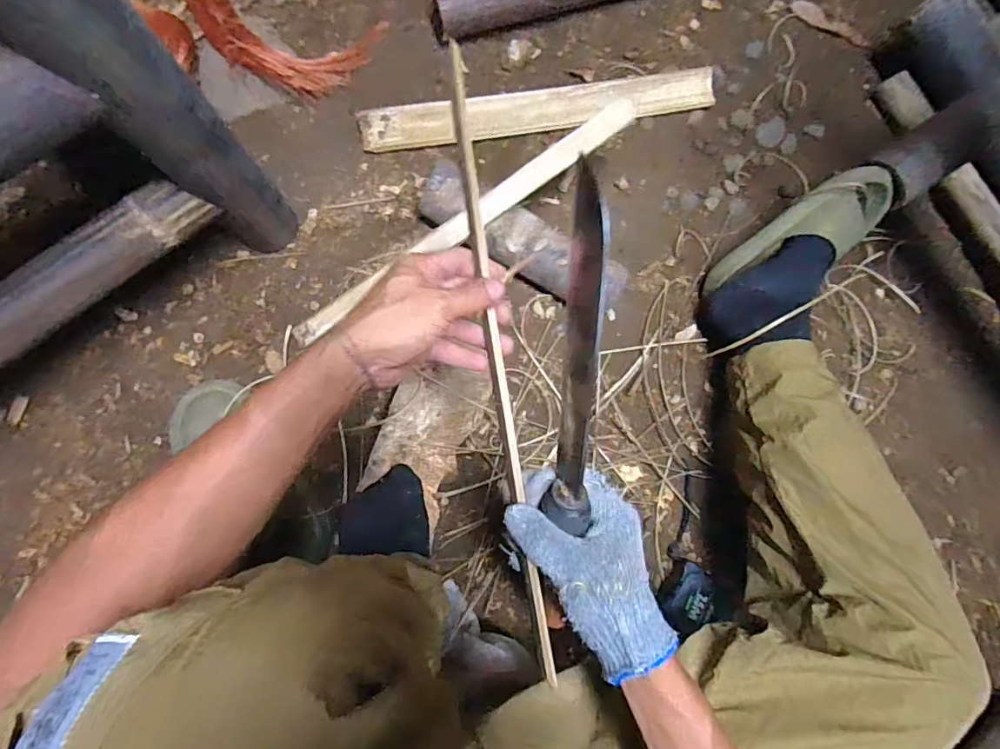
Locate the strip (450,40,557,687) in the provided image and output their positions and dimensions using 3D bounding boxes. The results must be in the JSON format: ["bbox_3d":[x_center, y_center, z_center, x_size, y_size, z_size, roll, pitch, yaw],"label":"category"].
[{"bbox_3d":[-0.002,-0.013,0.370,0.015,0.012,0.468,-8,88,-6],"label":"strip"}]

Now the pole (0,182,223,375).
[{"bbox_3d":[-0.499,-0.014,0.462,0.512,0.040,0.051,-40,89,-7],"label":"pole"}]

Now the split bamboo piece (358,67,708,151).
[{"bbox_3d":[0.057,-0.361,0.685,0.485,0.021,0.058,-9,86,-6],"label":"split bamboo piece"}]

